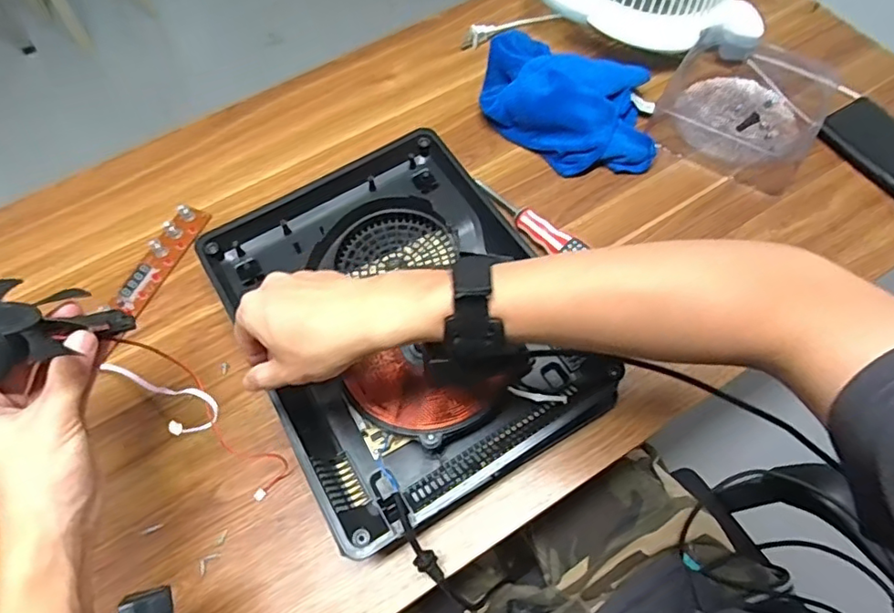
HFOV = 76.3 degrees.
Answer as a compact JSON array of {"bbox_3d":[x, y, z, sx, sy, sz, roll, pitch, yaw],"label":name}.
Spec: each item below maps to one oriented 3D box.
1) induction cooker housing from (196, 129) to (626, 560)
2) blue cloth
[{"bbox_3d":[-0.042,0.005,0.542,0.276,0.057,0.345,-29,65,-12],"label":"induction cooker housing"},{"bbox_3d":[0.145,-0.243,0.658,0.221,0.066,0.157,26,67,15],"label":"blue cloth"}]

